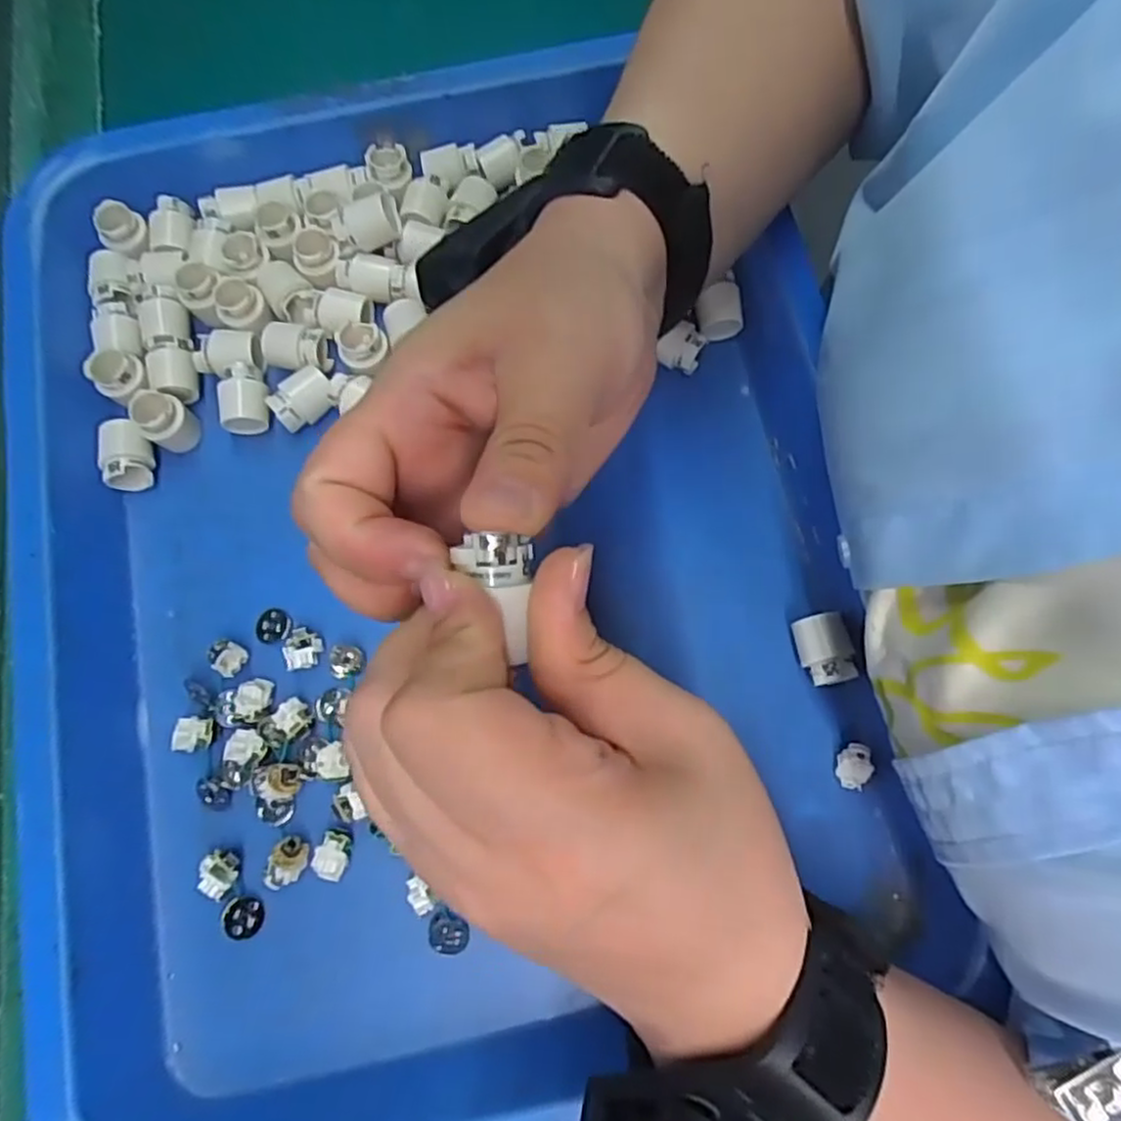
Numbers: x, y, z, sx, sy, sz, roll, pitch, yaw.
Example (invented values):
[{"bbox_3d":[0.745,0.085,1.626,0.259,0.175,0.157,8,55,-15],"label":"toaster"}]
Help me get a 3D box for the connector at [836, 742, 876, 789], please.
[{"bbox_3d":[0.116,0.082,0.285,0.012,0.012,0.017,9,75,4],"label":"connector"}]

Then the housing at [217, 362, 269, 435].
[{"bbox_3d":[-0.140,-0.071,0.321,0.021,0.020,0.026,-6,74,0],"label":"housing"}]

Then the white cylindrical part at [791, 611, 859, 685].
[{"bbox_3d":[0.106,0.036,0.290,0.019,0.020,0.029,-14,74,-2],"label":"white cylindrical part"}]

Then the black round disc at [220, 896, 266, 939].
[{"bbox_3d":[-0.123,0.138,0.277,0.015,0.004,0.015,13,58,-22],"label":"black round disc"}]

